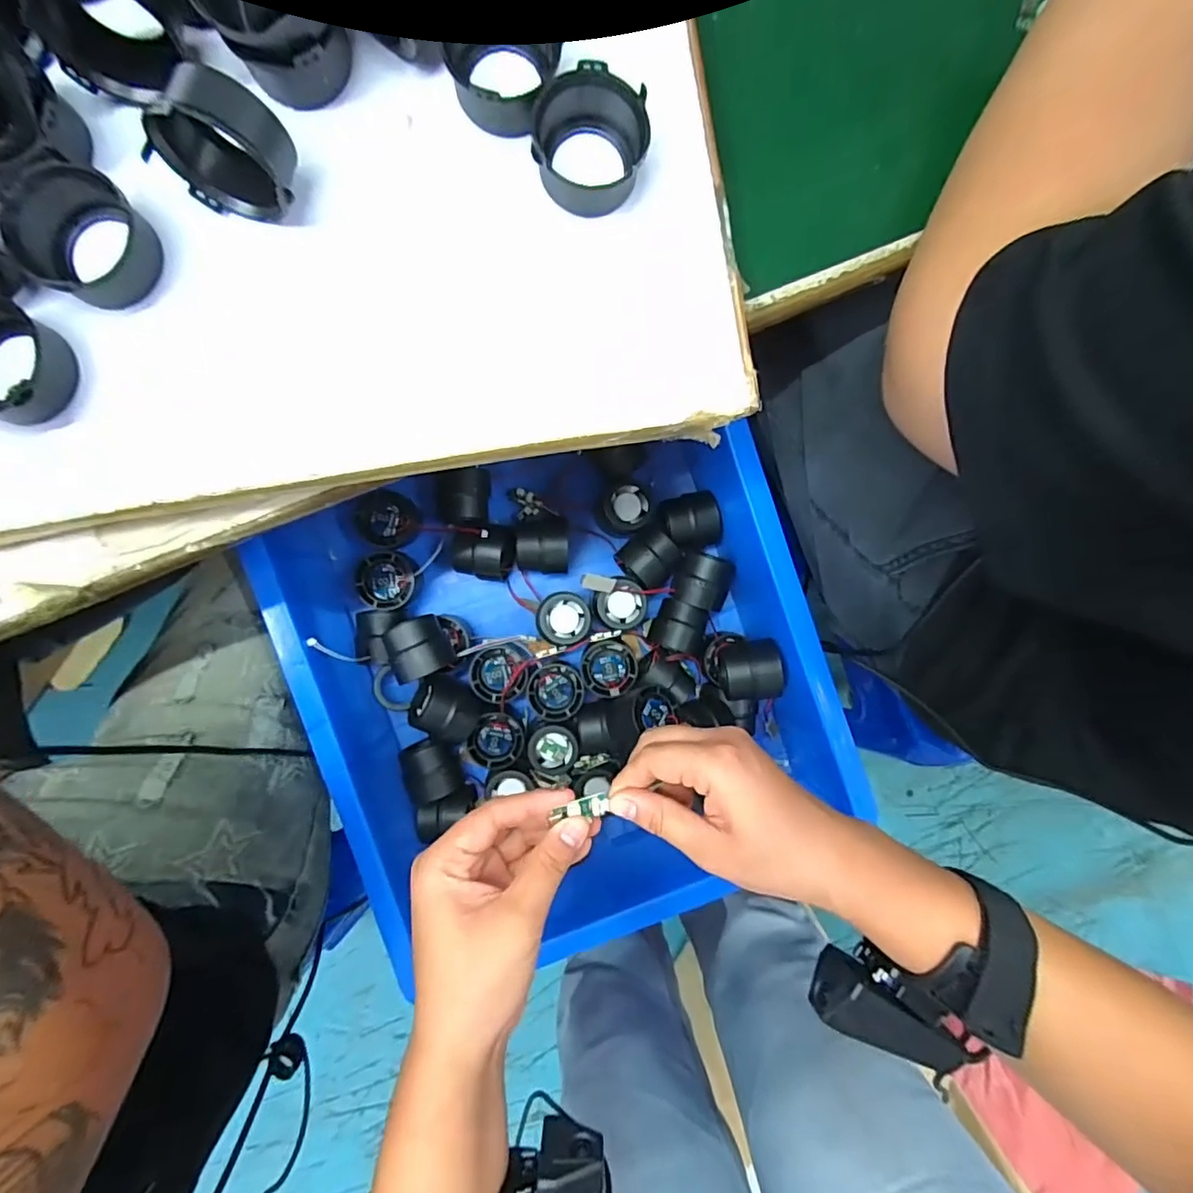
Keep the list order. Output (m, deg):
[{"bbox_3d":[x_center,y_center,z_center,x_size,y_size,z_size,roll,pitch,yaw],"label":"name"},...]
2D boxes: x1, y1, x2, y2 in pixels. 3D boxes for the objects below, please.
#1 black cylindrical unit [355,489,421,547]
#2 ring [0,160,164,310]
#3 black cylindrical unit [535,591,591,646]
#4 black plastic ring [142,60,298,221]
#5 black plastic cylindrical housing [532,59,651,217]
[{"bbox_3d":[-0.192,-0.074,0.522,0.046,0.038,0.050,0,91,-4],"label":"black cylindrical unit"},{"bbox_3d":[-0.231,-0.161,0.250,0.046,0.028,0.047,0,91,-4],"label":"ring"},{"bbox_3d":[-0.032,0.020,0.536,0.049,0.043,0.047,0,91,-4],"label":"black cylindrical unit"},{"bbox_3d":[-0.161,-0.193,0.246,0.053,0.048,0.028,24,74,-27],"label":"black plastic ring"},{"bbox_3d":[-0.003,-0.214,0.266,0.052,0.031,0.046,-1,91,-4],"label":"black plastic cylindrical housing"}]

